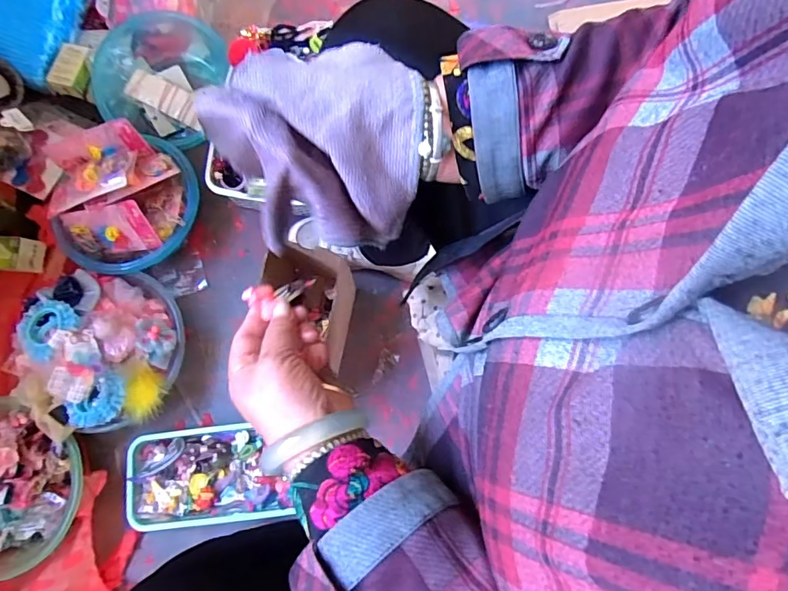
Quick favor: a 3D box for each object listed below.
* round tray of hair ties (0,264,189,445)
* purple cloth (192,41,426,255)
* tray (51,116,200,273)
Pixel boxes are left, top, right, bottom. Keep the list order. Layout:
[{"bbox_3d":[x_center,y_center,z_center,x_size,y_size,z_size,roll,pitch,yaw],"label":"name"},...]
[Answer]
[{"bbox_3d":[-0.416,0.081,0.710,0.211,0.106,0.243,22,76,8],"label":"round tray of hair ties"},{"bbox_3d":[-0.055,-0.094,0.336,0.140,0.128,0.040,-1,31,-5],"label":"purple cloth"},{"bbox_3d":[-0.415,-0.140,0.766,0.201,0.115,0.214,-4,76,0],"label":"tray"}]

